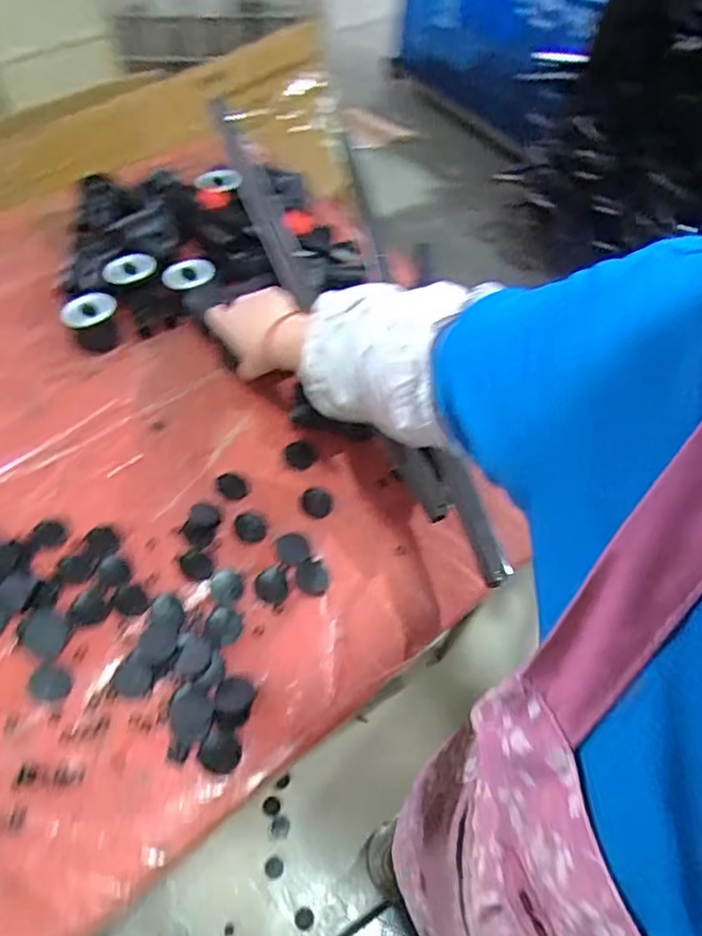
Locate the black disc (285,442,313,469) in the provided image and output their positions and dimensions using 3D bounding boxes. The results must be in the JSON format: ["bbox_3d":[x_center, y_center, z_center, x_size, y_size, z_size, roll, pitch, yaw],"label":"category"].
[{"bbox_3d":[-0.057,-0.014,0.675,0.030,0.005,0.030,2,55,-3],"label":"black disc"}]

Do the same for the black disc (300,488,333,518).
[{"bbox_3d":[-0.036,0.036,0.647,0.031,0.004,0.036,-1,56,-4],"label":"black disc"}]

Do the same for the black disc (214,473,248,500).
[{"bbox_3d":[-0.126,0.019,0.653,0.038,0.004,0.028,29,59,15],"label":"black disc"}]

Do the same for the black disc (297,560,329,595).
[{"bbox_3d":[-0.036,0.104,0.595,0.029,0.004,0.034,-1,56,-5],"label":"black disc"}]

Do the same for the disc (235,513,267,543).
[{"bbox_3d":[-0.101,0.059,0.625,0.029,0.006,0.035,-19,59,-16],"label":"disc"}]

